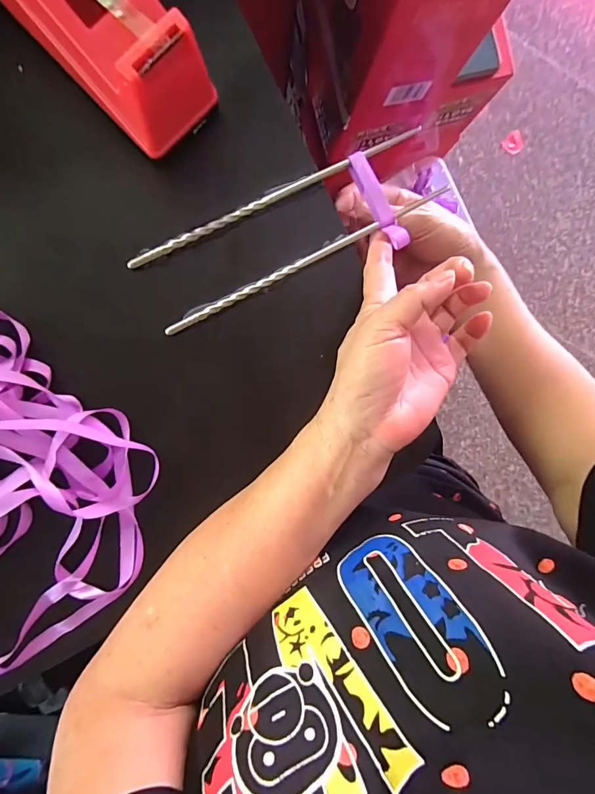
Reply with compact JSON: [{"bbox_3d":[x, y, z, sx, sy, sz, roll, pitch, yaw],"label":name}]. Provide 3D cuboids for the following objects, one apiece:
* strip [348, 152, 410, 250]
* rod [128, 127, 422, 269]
[{"bbox_3d":[0.055,-0.137,0.285,0.012,0.008,0.070,-28,92,-5],"label":"strip"},{"bbox_3d":[-0.015,-0.137,0.281,0.214,0.006,0.007,-26,96,-3],"label":"rod"}]

